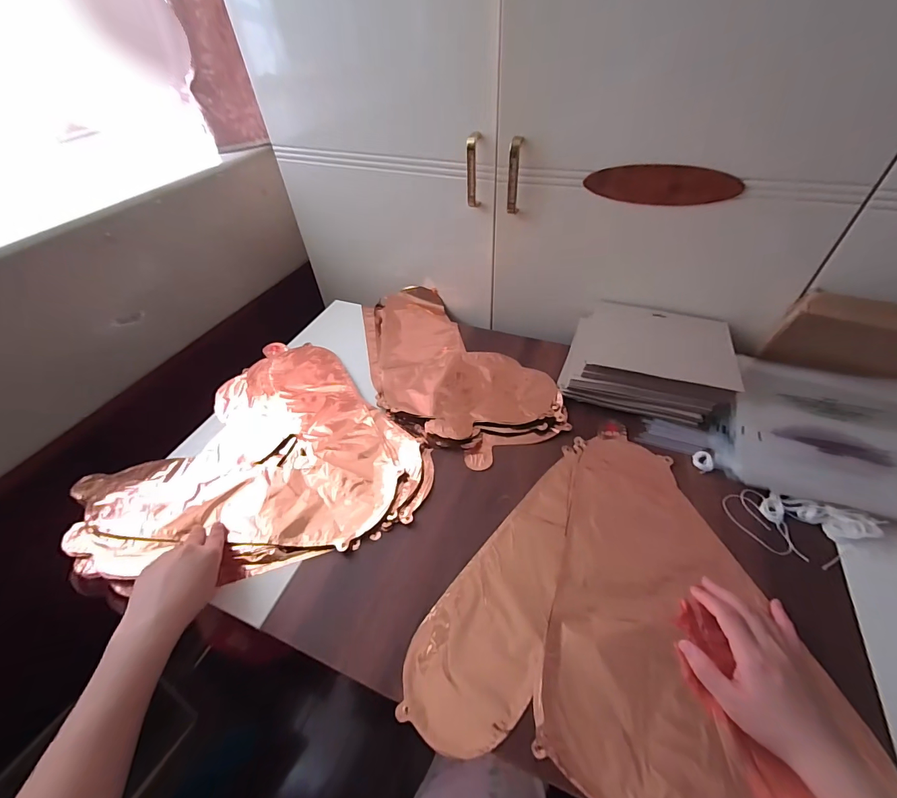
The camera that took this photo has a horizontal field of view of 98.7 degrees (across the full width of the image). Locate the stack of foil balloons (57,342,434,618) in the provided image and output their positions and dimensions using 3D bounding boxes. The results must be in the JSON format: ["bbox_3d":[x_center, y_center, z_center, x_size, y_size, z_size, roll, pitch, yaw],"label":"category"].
[{"bbox_3d":[-0.284,0.096,0.551,0.407,0.021,0.414,-33,54,-24],"label":"stack of foil balloons"}]

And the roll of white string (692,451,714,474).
[{"bbox_3d":[0.335,0.081,0.506,0.027,0.007,0.026,-1,47,2],"label":"roll of white string"}]

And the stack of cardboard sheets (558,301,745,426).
[{"bbox_3d":[0.306,-0.062,0.604,0.225,0.065,0.183,12,49,14],"label":"stack of cardboard sheets"}]

